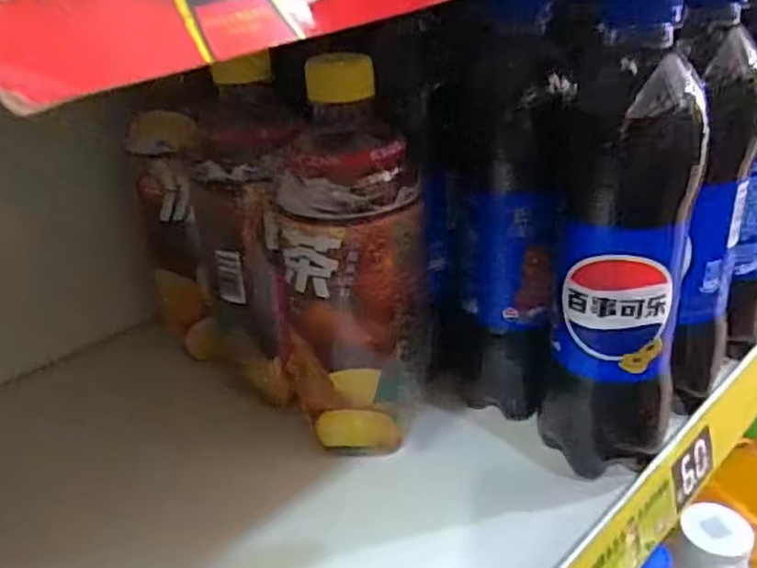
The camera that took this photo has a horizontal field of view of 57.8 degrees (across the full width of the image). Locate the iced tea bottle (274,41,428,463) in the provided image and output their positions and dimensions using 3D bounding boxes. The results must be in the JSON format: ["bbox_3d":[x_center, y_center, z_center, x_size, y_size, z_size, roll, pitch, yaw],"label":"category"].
[{"bbox_3d":[-0.015,-0.015,0.351,0.067,0.188,0.081,-5,28,-1],"label":"iced tea bottle"}]

